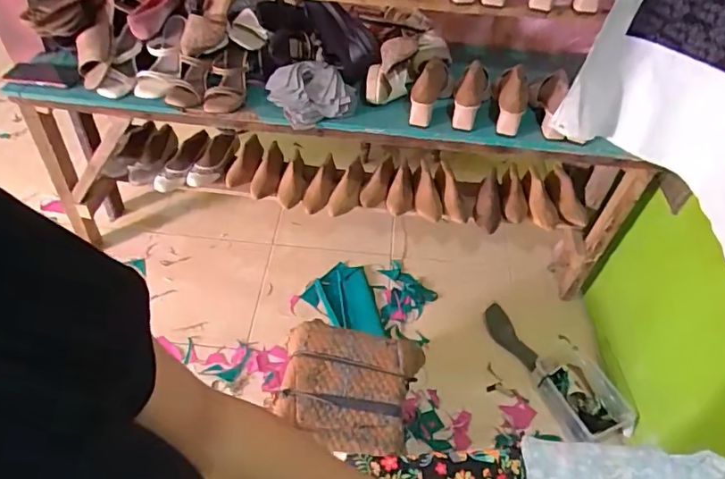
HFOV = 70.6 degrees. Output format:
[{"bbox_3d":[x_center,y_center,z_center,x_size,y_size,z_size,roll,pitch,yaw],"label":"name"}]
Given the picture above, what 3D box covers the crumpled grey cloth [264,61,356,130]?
[{"bbox_3d":[-0.119,-0.340,1.204,0.200,0.072,0.160,-4,49,-9],"label":"crumpled grey cloth"}]

